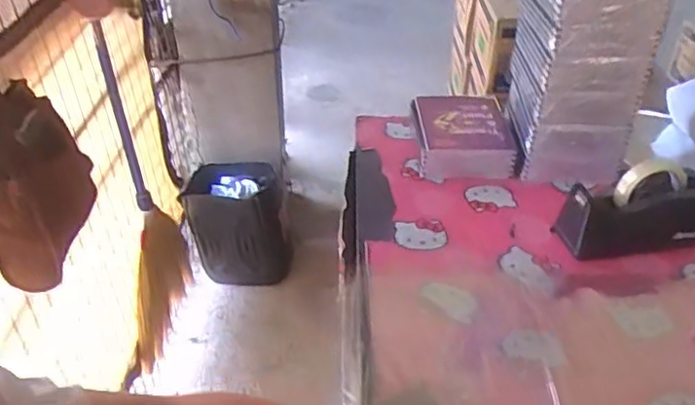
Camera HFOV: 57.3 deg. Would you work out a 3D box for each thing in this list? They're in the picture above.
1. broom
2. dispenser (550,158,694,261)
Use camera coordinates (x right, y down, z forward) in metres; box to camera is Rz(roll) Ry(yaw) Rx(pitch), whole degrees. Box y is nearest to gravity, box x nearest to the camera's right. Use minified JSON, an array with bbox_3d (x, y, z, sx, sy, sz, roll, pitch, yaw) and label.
[{"bbox_3d":[-0.518,0.006,1.650,0.078,0.918,0.351,-3,36,-3],"label":"broom"},{"bbox_3d":[0.409,0.008,0.903,0.205,0.123,0.081,-4,35,-8],"label":"dispenser"}]

